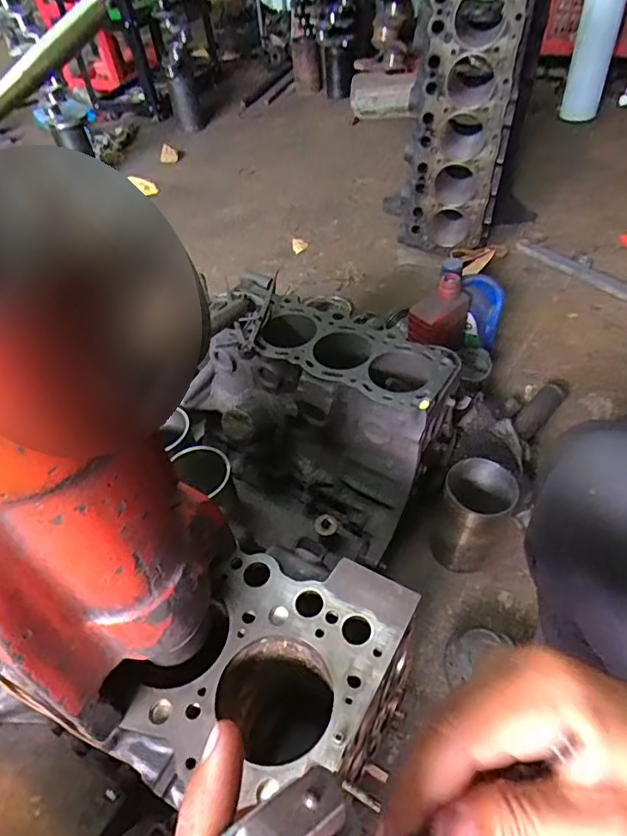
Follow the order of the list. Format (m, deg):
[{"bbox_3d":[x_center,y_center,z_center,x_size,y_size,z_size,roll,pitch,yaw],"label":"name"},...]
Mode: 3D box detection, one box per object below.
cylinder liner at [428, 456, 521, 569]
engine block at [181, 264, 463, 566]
[{"bbox_3d":[0.232,0.149,0.764,0.093,0.160,0.097,19,52,22],"label":"cylinder liner"},{"bbox_3d":[-0.012,0.007,0.860,0.418,0.293,0.251,27,55,27],"label":"engine block"}]

